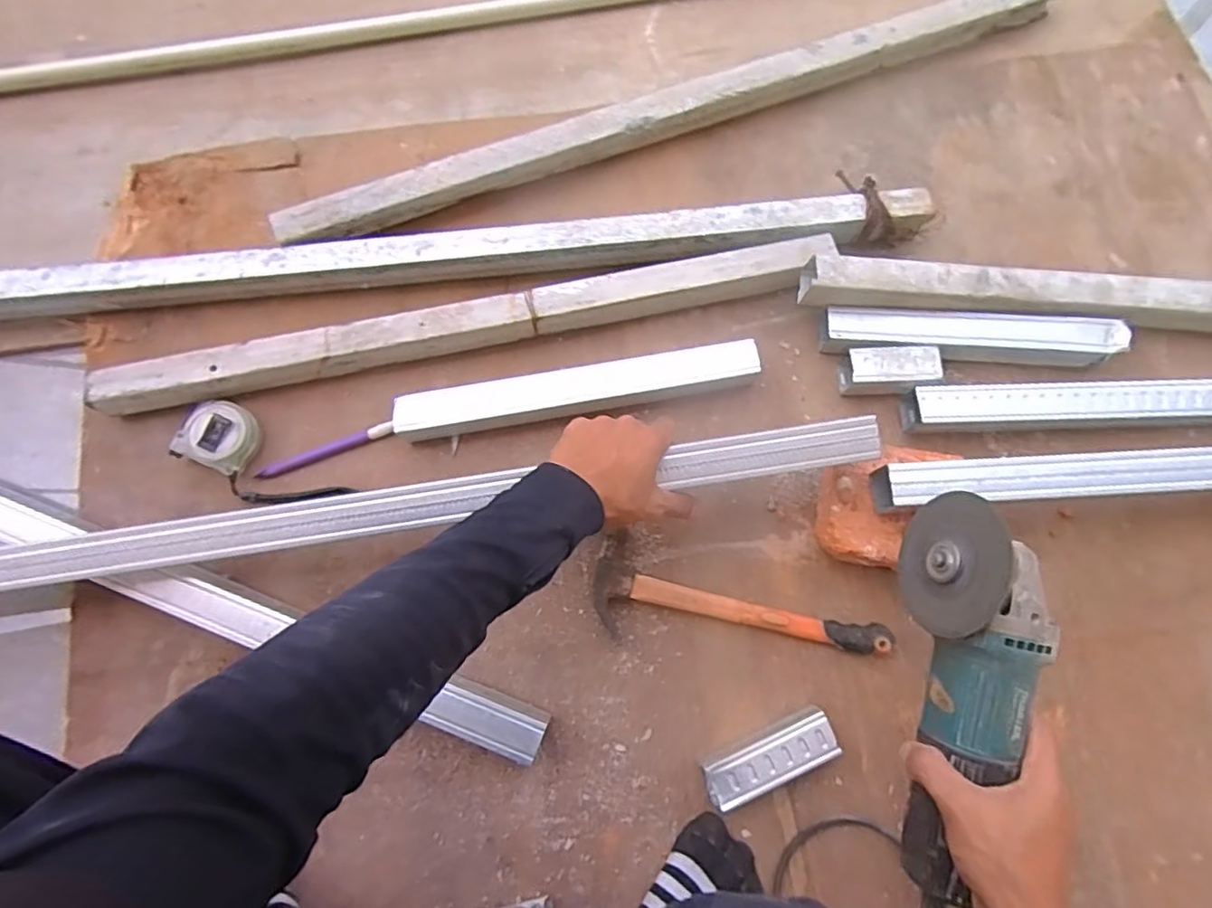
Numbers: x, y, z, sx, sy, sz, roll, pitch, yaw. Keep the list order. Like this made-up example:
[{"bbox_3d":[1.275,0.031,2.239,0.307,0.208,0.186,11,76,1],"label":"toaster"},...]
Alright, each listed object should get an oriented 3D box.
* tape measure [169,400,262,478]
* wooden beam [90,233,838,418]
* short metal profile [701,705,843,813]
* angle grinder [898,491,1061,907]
[{"bbox_3d":[-0.366,-0.017,0.580,0.062,0.039,0.061,22,75,5],"label":"tape measure"},{"bbox_3d":[-0.126,-0.123,0.598,0.705,0.045,0.052,-11,75,-4],"label":"wooden beam"},{"bbox_3d":[0.134,0.252,0.511,0.111,0.040,0.038,-22,76,-7],"label":"short metal profile"},{"bbox_3d":[0.258,0.164,0.426,0.078,0.075,0.259,6,86,0],"label":"angle grinder"}]

